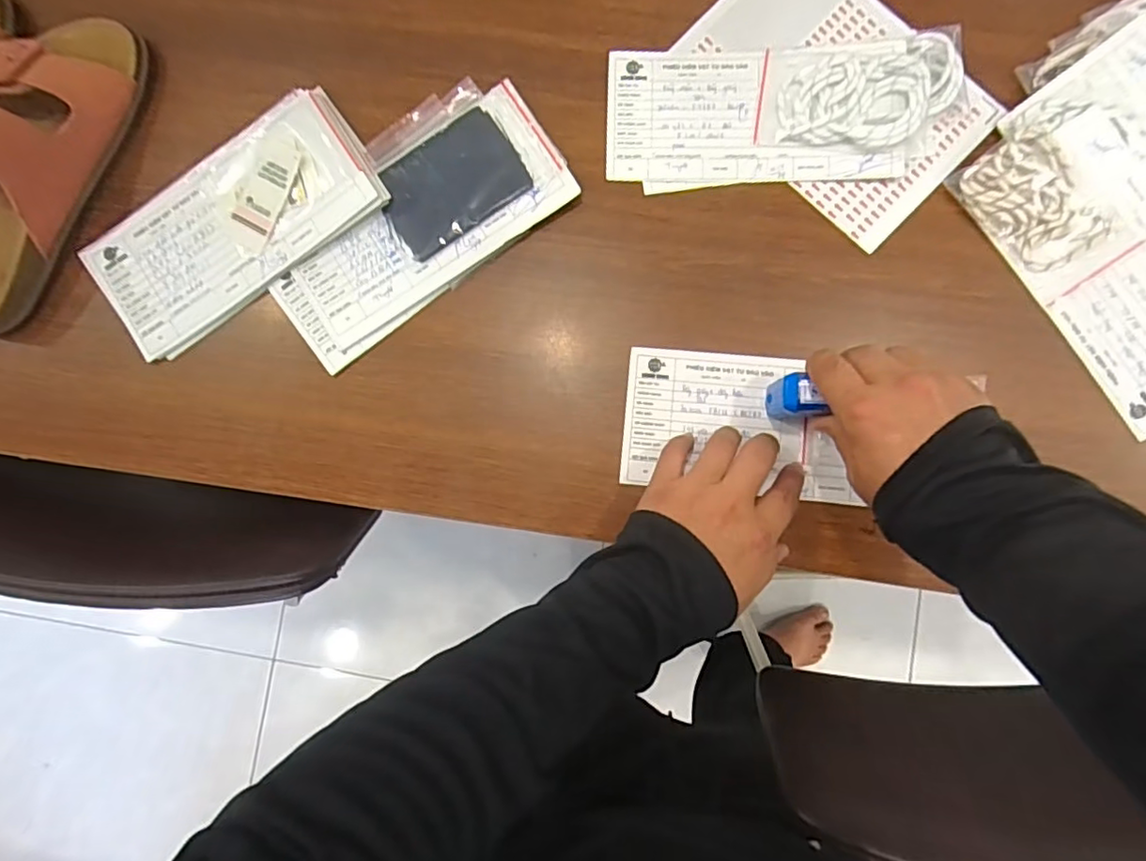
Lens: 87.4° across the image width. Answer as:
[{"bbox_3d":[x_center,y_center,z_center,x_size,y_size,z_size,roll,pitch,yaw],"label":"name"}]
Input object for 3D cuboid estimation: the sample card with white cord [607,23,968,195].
[{"bbox_3d":[0.150,-0.232,0.432,0.245,0.019,0.102,-1,86,3],"label":"sample card with white cord"}]

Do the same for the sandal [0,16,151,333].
[{"bbox_3d":[-0.412,-0.201,0.438,0.096,0.065,0.255,23,88,4],"label":"sandal"}]

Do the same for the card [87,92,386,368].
[{"bbox_3d":[-0.253,-0.153,0.444,0.221,0.015,0.108,-34,85,1],"label":"card"}]

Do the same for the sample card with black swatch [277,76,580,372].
[{"bbox_3d":[-0.120,-0.159,0.445,0.229,0.009,0.123,-35,85,1],"label":"sample card with black swatch"}]

